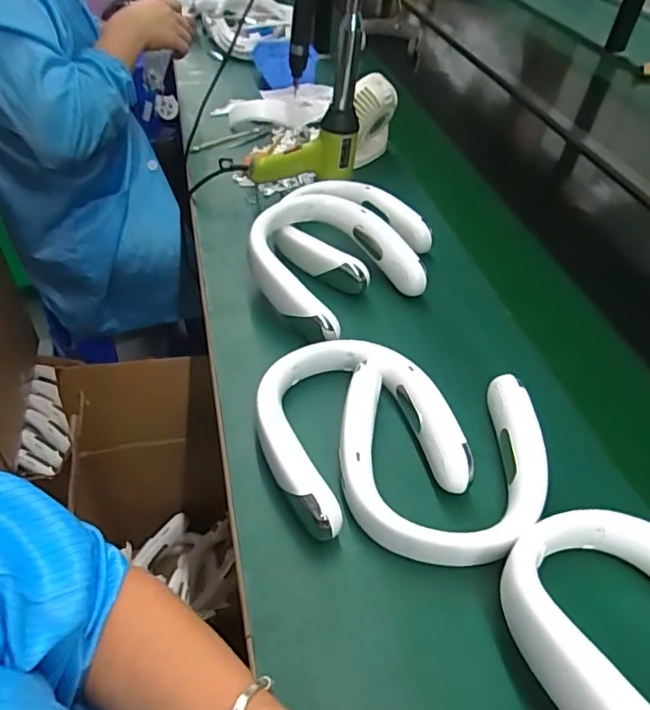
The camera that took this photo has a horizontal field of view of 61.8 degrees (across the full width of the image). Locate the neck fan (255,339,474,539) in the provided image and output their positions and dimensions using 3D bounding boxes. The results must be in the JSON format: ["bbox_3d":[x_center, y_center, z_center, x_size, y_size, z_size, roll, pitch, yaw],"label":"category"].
[{"bbox_3d":[0.027,0.068,0.560,0.193,0.045,0.211,-15,49,-18],"label":"neck fan"}]

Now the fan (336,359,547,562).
[{"bbox_3d":[0.116,0.103,0.544,0.197,0.056,0.207,4,46,-1],"label":"fan"}]

